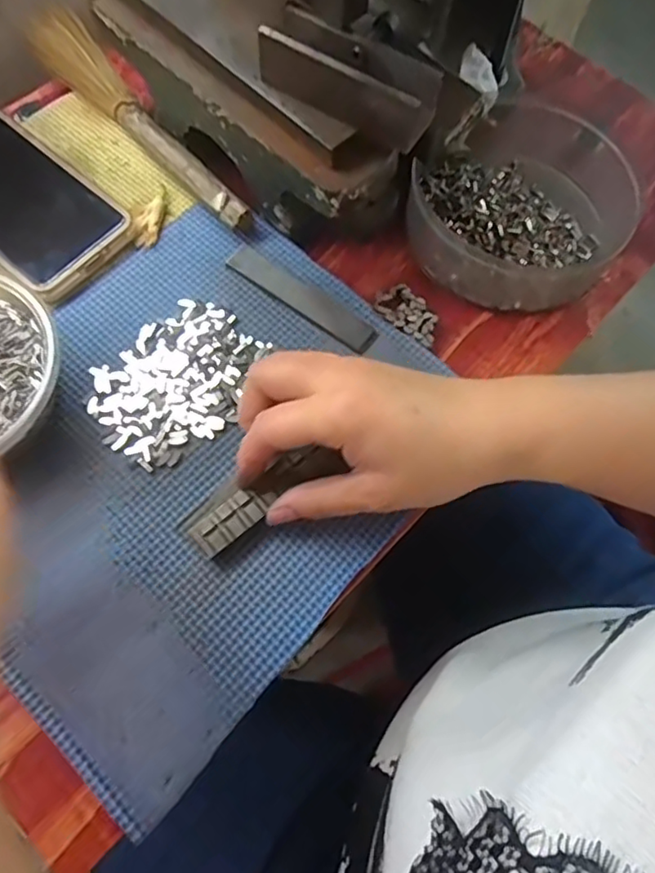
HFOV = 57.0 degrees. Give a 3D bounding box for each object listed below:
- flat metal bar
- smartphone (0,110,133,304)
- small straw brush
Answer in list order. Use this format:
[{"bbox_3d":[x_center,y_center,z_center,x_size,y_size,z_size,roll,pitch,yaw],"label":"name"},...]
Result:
[{"bbox_3d":[-0.015,-0.084,0.363,0.100,0.005,0.022,35,70,10],"label":"flat metal bar"},{"bbox_3d":[-0.193,-0.151,0.364,0.149,0.016,0.074,40,73,10],"label":"smartphone"},{"bbox_3d":[-0.129,-0.208,0.396,0.037,0.019,0.227,-36,75,-16],"label":"small straw brush"}]

